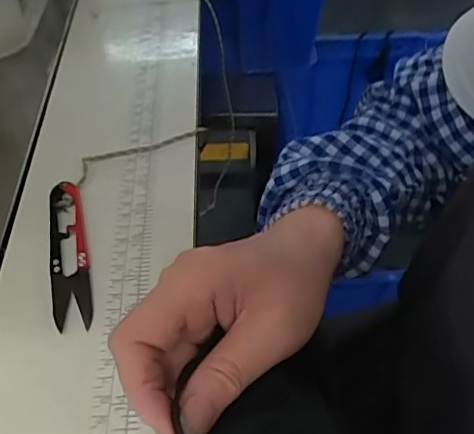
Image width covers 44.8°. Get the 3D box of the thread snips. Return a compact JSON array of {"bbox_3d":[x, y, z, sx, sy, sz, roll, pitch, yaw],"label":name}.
[{"bbox_3d":[-0.101,0.020,0.344,0.023,0.008,0.105,-12,49,-10],"label":"thread snips"}]

